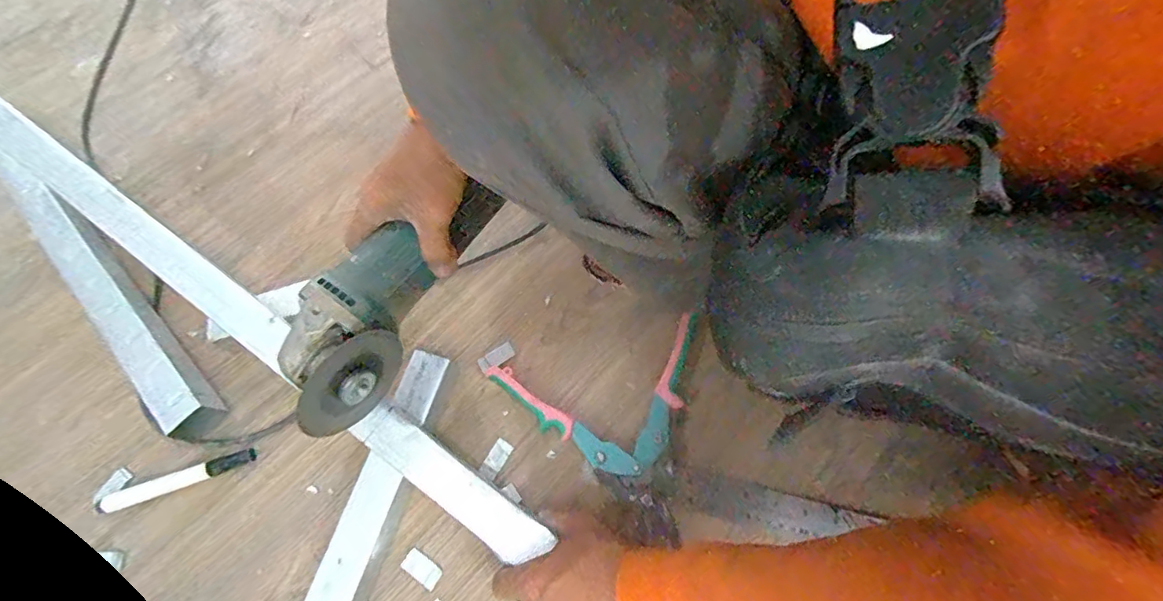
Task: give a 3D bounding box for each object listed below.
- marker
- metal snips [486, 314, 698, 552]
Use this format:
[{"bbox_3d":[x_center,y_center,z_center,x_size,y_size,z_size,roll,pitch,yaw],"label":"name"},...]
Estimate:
[{"bbox_3d":[-0.385,0.172,0.503,0.140,0.013,0.016,-21,67,-6],"label":"marker"},{"bbox_3d":[0.049,0.088,0.508,0.219,0.029,0.175,42,74,18],"label":"metal snips"}]

